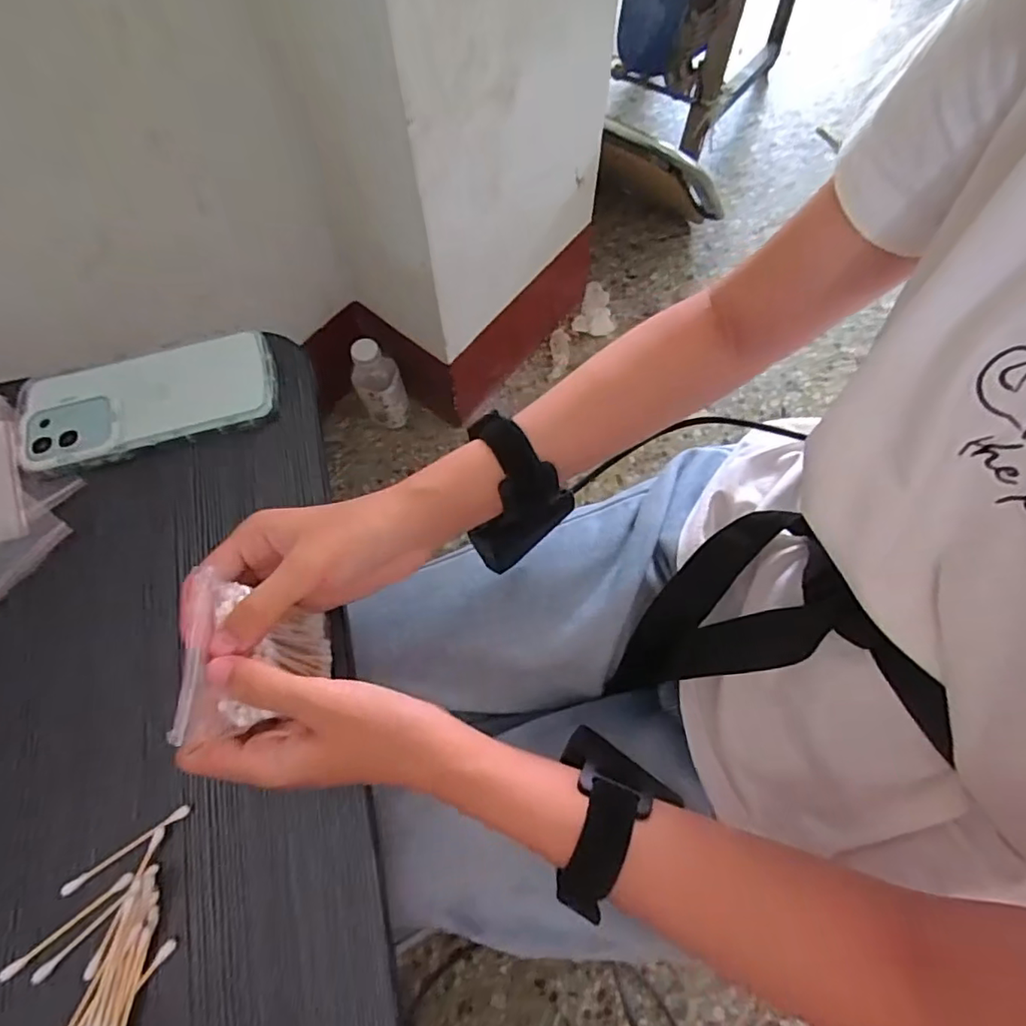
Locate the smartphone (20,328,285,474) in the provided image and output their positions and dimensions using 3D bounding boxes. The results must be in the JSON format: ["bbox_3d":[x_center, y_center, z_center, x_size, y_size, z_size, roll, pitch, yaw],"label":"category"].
[{"bbox_3d":[-0.251,-0.080,0.396,0.166,0.009,0.075,-16,69,-5],"label":"smartphone"}]

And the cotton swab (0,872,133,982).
[{"bbox_3d":[-0.226,0.210,0.293,0.069,0.008,0.007,-37,72,-13],"label":"cotton swab"}]

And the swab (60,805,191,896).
[{"bbox_3d":[-0.205,0.178,0.304,0.070,0.004,0.007,-33,72,-11],"label":"swab"}]

